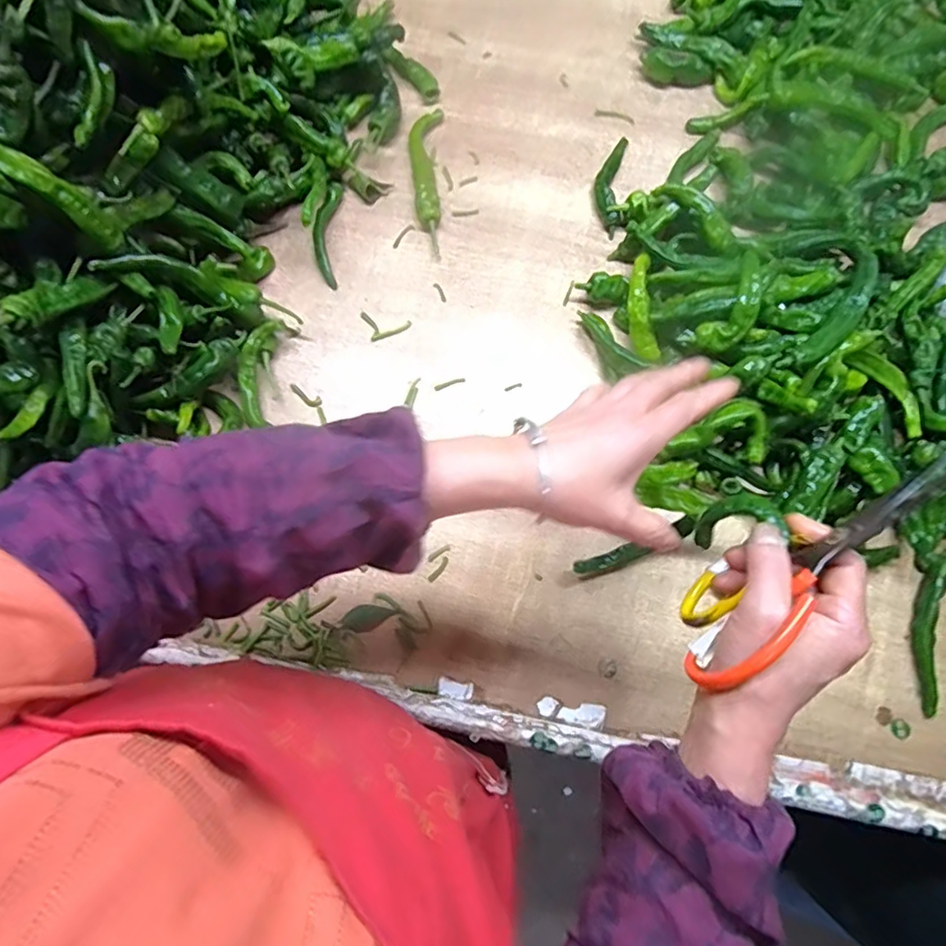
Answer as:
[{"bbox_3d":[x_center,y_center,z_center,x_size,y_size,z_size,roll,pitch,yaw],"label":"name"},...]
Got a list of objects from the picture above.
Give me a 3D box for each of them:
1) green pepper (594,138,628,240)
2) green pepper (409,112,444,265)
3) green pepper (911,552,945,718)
[{"bbox_3d":[0.150,-0.320,0.623,0.030,0.025,0.121,9,78,2],"label":"green pepper"},{"bbox_3d":[-0.052,-0.322,0.621,0.034,0.021,0.180,0,78,0],"label":"green pepper"},{"bbox_3d":[0.421,0.146,0.523,0.031,0.021,0.143,15,78,3],"label":"green pepper"}]

